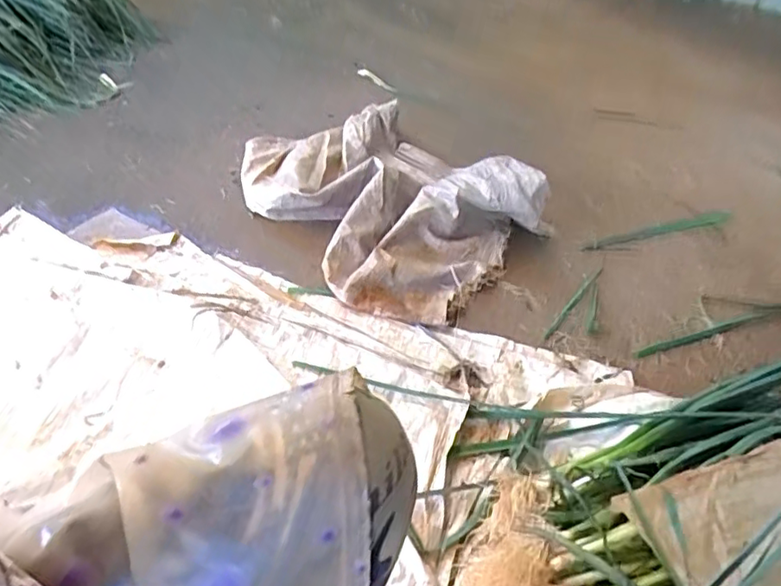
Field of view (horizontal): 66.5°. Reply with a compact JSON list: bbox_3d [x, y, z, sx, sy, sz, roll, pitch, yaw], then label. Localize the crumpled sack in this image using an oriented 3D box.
[{"bbox_3d":[-0.043,-0.218,1.164,0.377,0.176,0.599,-31,55,-34],"label":"crumpled sack"}]

